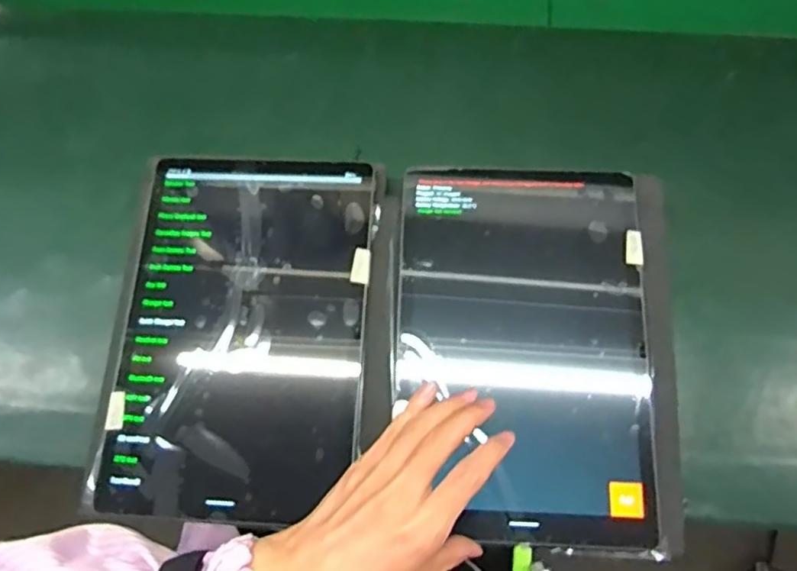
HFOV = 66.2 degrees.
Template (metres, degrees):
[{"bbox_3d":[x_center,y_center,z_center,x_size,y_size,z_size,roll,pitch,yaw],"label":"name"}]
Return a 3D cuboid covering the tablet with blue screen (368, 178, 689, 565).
[{"bbox_3d":[0.081,0.038,0.412,0.200,0.011,0.249,6,73,4],"label":"tablet with blue screen"}]

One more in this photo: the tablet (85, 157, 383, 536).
[{"bbox_3d":[-0.107,0.028,0.424,0.172,0.009,0.254,4,73,3],"label":"tablet"}]

